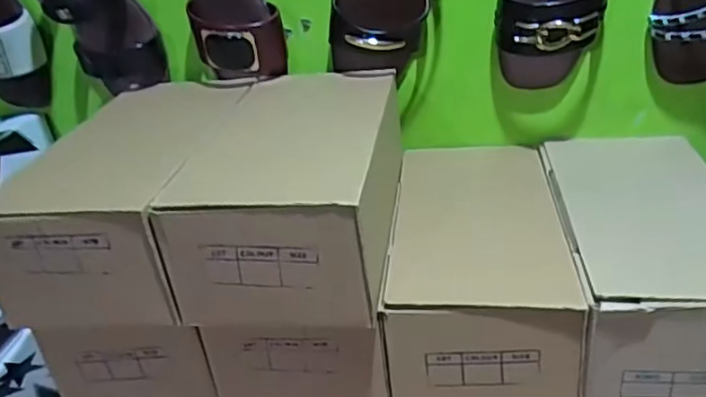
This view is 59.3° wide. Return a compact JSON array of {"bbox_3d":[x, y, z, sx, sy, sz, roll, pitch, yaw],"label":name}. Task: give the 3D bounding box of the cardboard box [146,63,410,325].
[{"bbox_3d":[-0.044,-0.003,0.509,0.144,0.104,0.229,-1,27,10],"label":"cardboard box"}]

